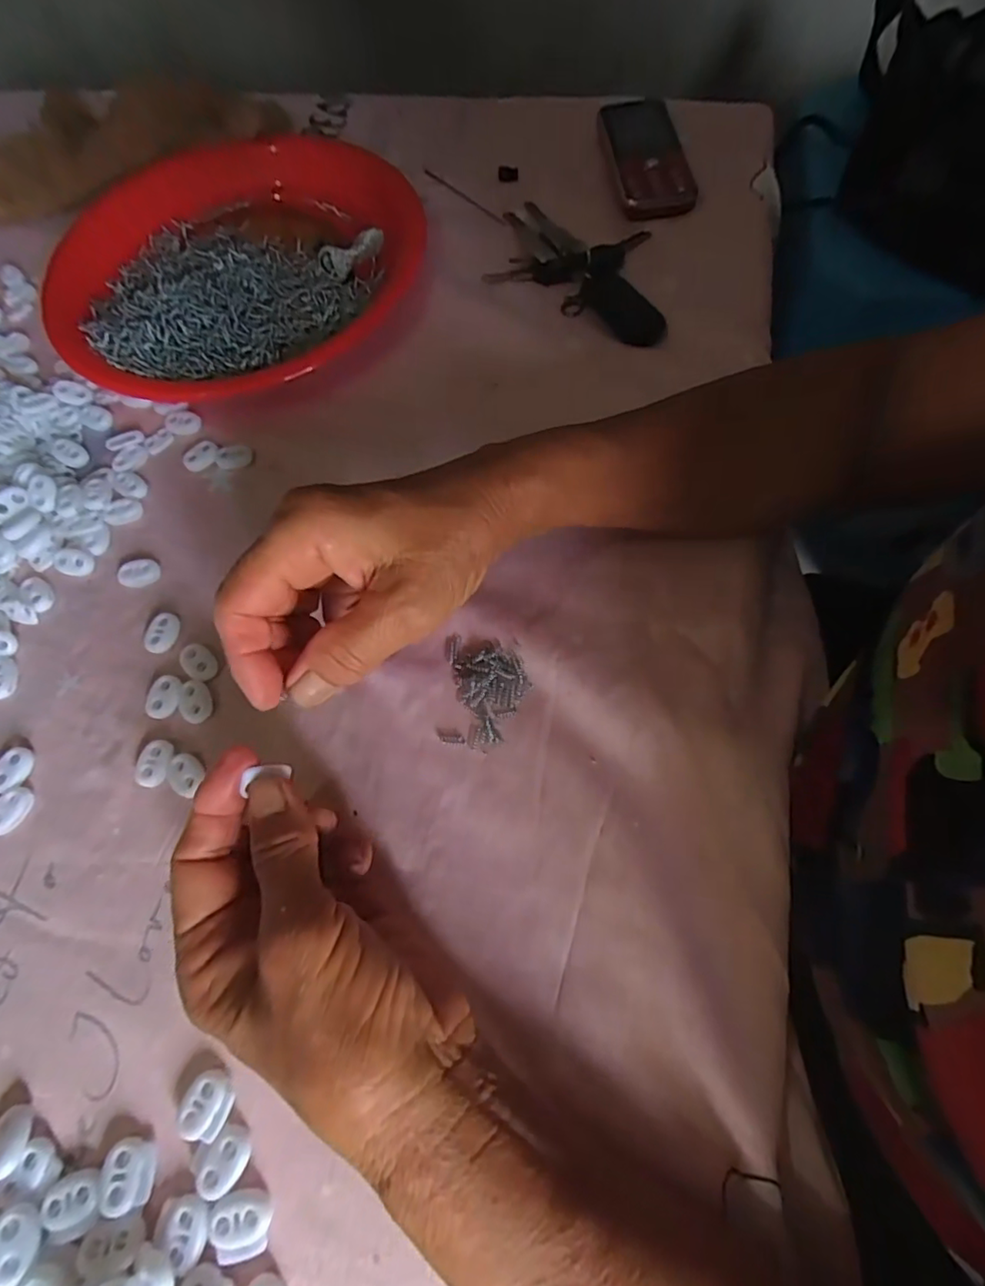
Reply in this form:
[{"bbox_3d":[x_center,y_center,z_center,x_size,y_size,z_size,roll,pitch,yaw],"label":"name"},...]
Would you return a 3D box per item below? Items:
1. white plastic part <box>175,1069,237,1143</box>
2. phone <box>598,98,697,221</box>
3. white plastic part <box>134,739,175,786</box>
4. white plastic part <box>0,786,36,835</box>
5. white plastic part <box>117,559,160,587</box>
[{"bbox_3d":[-0.111,0.179,0.225,0.018,0.005,0.021,16,69,10],"label":"white plastic part"},{"bbox_3d":[0.112,-0.363,0.430,0.053,0.015,0.131,-5,67,1],"label":"phone"},{"bbox_3d":[-0.163,0.058,0.281,0.016,0.006,0.022,4,68,5],"label":"white plastic part"},{"bbox_3d":[-0.229,0.080,0.276,0.014,0.006,0.022,16,69,10],"label":"white plastic part"},{"bbox_3d":[-0.197,-0.039,0.324,0.022,0.007,0.015,2,68,4],"label":"white plastic part"}]

